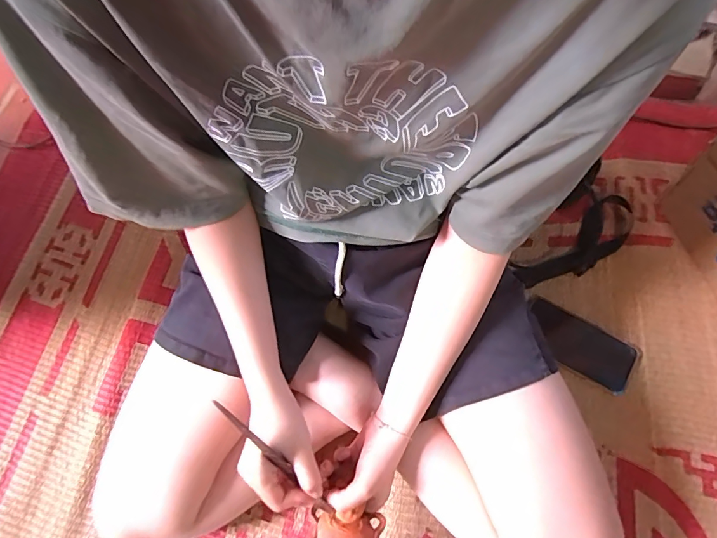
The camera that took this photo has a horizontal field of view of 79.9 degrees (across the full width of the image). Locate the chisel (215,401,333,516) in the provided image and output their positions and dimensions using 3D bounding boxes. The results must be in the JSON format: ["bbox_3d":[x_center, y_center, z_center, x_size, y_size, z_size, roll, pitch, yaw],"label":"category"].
[{"bbox_3d":[-0.078,0.187,0.411,0.010,0.199,0.013,-37,31,-11],"label":"chisel"}]

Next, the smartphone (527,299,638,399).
[{"bbox_3d":[0.323,0.110,0.635,0.157,0.012,0.075,32,74,14],"label":"smartphone"}]

